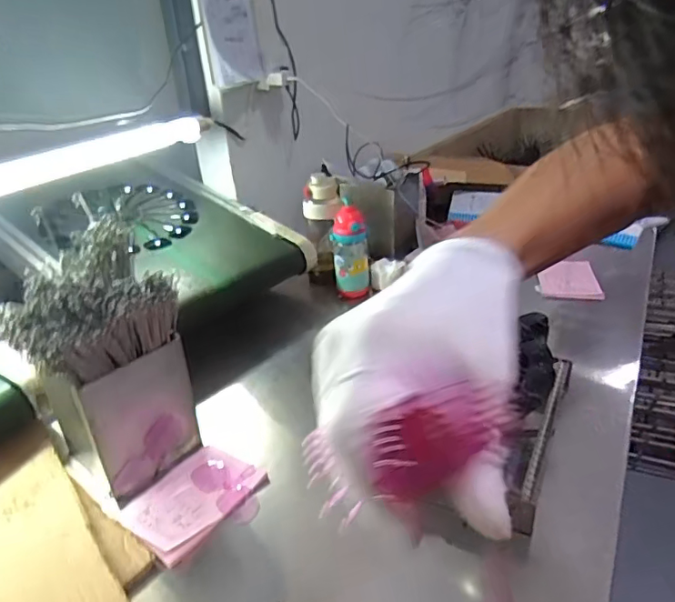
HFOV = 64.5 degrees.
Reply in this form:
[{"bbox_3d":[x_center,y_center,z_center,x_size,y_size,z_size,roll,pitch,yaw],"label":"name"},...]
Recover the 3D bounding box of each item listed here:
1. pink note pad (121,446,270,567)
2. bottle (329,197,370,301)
[{"bbox_3d":[-0.200,0.268,0.743,0.129,0.013,0.170,18,36,33],"label":"pink note pad"},{"bbox_3d":[0.029,-0.111,1.214,0.083,0.207,0.065,-6,30,-4],"label":"bottle"}]

